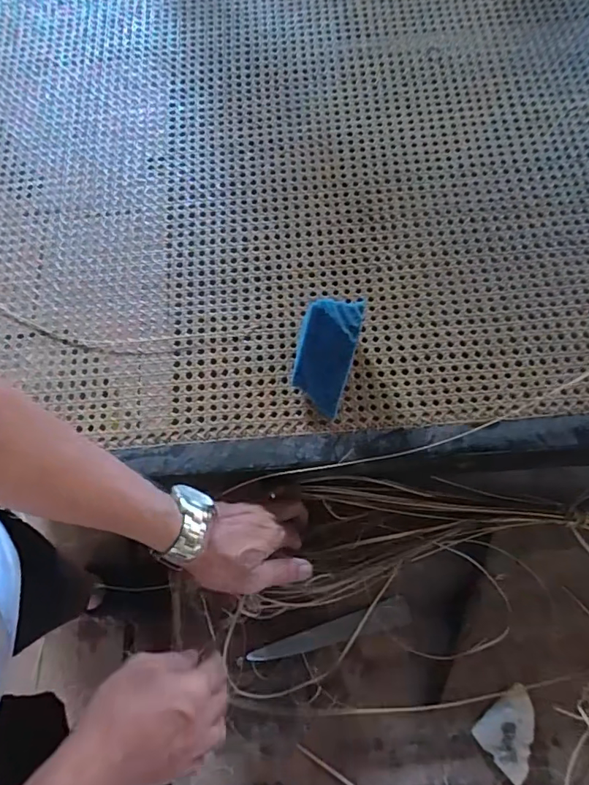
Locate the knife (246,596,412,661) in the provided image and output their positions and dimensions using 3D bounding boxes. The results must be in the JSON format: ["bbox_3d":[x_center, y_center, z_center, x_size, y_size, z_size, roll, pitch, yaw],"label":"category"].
[{"bbox_3d":[0.040,0.257,0.530,0.176,0.012,0.028,-11,72,-7],"label":"knife"}]

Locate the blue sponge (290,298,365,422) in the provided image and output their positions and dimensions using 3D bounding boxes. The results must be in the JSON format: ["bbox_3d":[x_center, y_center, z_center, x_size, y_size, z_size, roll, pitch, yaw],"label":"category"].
[{"bbox_3d":[0.029,-0.035,0.480,0.054,0.019,0.112,14,115,8],"label":"blue sponge"}]

